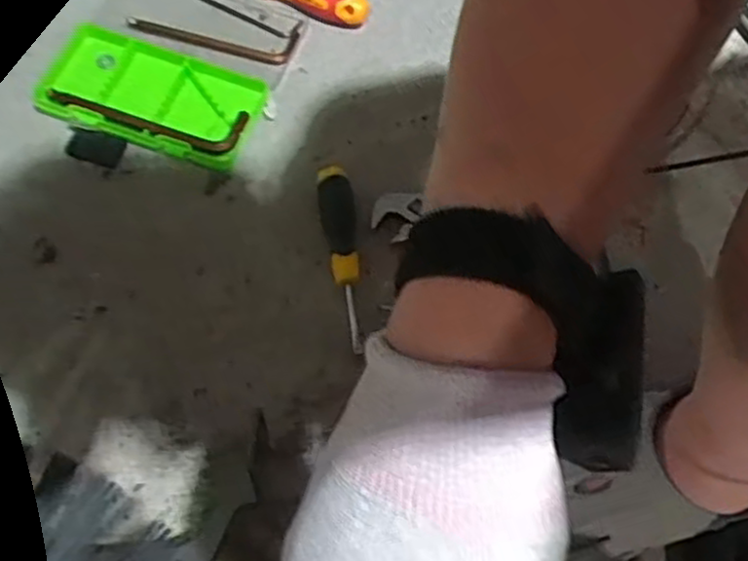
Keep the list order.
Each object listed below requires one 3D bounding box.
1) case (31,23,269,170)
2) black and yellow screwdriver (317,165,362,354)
[{"bbox_3d":[-0.199,-0.165,0.666,0.186,0.031,0.095,17,61,6],"label":"case"},{"bbox_3d":[-0.022,-0.020,0.607,0.027,0.031,0.155,-8,62,-8],"label":"black and yellow screwdriver"}]

